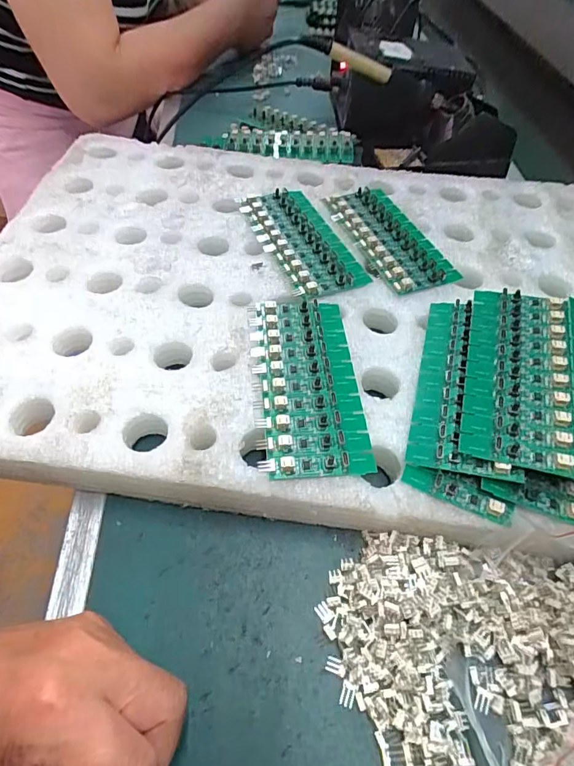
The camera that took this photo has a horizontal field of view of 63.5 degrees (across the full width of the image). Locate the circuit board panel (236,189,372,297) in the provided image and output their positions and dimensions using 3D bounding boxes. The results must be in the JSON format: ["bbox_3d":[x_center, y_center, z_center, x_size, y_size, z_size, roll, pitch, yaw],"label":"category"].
[{"bbox_3d":[0.010,-0.126,0.393,0.065,0.005,0.141,-18,56,-16],"label":"circuit board panel"}]

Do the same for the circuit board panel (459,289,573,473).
[{"bbox_3d":[0.151,-0.009,0.287,0.073,0.007,0.136,10,54,16],"label":"circuit board panel"}]

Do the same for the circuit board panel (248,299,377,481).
[{"bbox_3d":[0.012,-0.004,0.304,0.068,0.010,0.139,-3,53,-6],"label":"circuit board panel"}]

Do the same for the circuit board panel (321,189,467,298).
[{"bbox_3d":[0.089,-0.129,0.400,0.063,0.007,0.136,-17,56,-15],"label":"circuit board panel"}]

